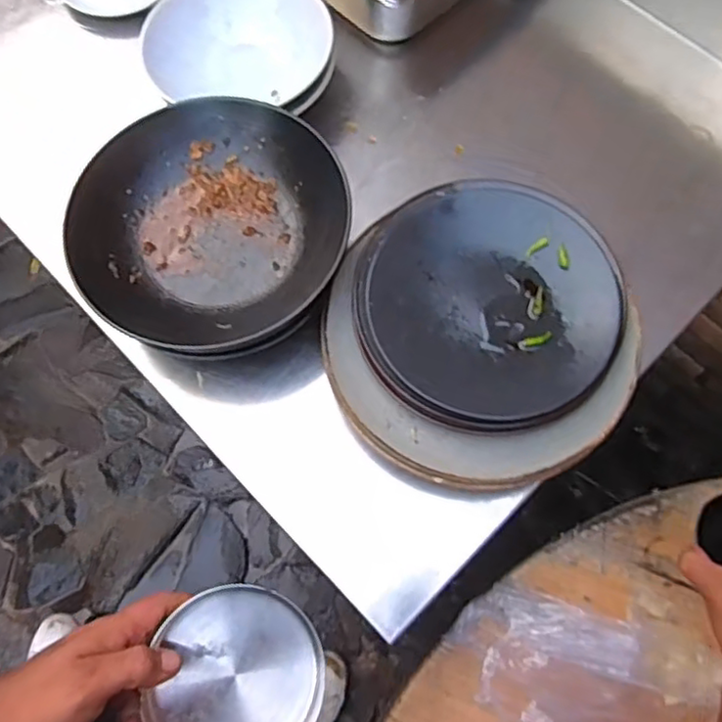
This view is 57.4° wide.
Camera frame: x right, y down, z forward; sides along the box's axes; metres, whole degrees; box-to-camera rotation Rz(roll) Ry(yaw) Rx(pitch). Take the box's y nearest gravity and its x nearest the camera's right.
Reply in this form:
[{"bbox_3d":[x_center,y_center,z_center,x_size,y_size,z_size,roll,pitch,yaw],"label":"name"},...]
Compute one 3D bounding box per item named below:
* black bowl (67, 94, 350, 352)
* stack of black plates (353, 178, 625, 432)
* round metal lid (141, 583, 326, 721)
[{"bbox_3d":[-0.132,-0.123,0.587,0.231,0.048,0.226,0,70,0],"label":"black bowl"},{"bbox_3d":[0.106,-0.053,0.560,0.210,0.032,0.213,11,70,4],"label":"stack of black plates"},{"bbox_3d":[-0.082,0.220,0.454,0.111,0.026,0.119,9,67,-8],"label":"round metal lid"}]

